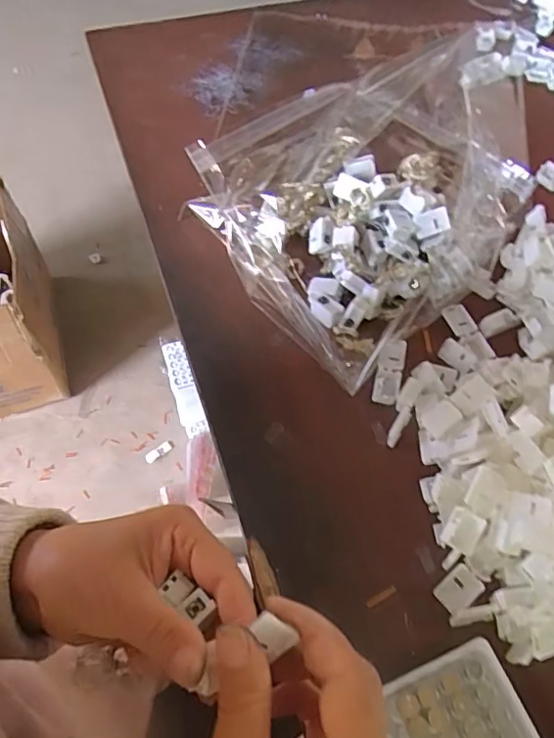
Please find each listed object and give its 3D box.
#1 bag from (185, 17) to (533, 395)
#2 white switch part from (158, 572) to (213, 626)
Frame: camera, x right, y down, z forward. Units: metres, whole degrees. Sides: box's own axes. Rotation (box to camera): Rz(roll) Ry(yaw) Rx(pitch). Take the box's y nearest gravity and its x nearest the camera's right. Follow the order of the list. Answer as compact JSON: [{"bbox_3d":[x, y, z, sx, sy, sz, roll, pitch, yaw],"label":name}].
[{"bbox_3d":[0.060,-0.122,0.422,0.188,0.144,0.211,37,64,18],"label":"bag"},{"bbox_3d":[-0.043,0.111,0.265,0.027,0.006,0.012,28,60,34],"label":"white switch part"}]

